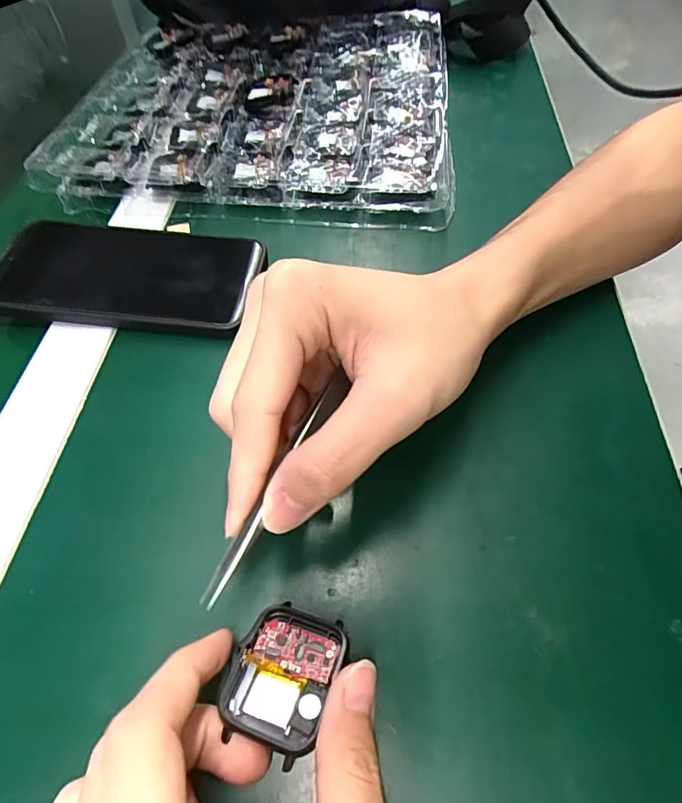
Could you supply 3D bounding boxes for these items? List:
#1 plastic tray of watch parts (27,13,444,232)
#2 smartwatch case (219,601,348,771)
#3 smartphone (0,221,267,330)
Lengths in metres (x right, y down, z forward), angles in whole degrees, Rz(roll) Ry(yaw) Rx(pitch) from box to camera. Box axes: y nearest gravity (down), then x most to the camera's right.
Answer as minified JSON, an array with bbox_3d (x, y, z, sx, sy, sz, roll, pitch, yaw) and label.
[{"bbox_3d":[-0.062,-0.250,0.379,0.292,0.030,0.260,3,57,4],"label":"plastic tray of watch parts"},{"bbox_3d":[-0.021,0.100,0.171,0.036,0.011,0.045,15,40,17],"label":"smartwatch case"},{"bbox_3d":[-0.134,-0.080,0.284,0.159,0.013,0.079,3,57,4],"label":"smartphone"}]

